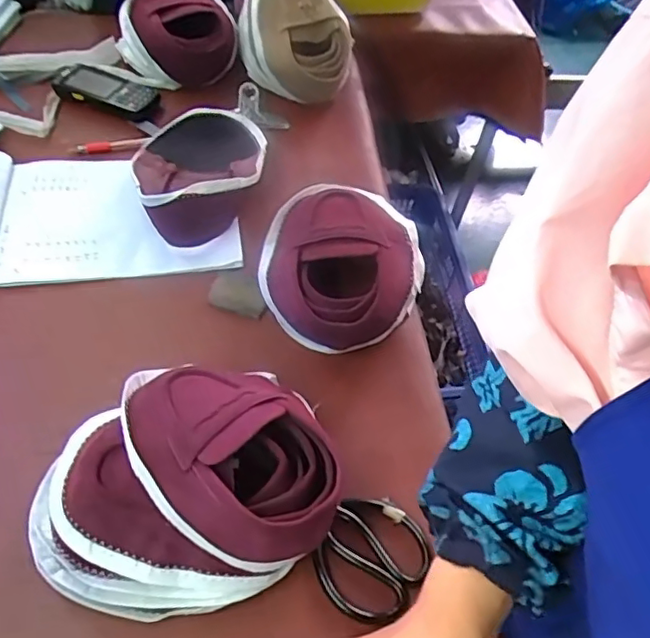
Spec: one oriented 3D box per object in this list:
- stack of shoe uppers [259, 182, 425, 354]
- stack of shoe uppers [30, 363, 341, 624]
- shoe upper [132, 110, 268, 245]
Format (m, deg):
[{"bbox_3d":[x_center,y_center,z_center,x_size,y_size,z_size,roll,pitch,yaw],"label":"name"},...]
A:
[{"bbox_3d":[0.016,-0.066,0.693,0.183,0.090,0.222,-16,58,-18],"label":"stack of shoe uppers"},{"bbox_3d":[-0.126,0.133,0.515,0.256,0.109,0.194,-3,55,-9],"label":"stack of shoe uppers"},{"bbox_3d":[-0.168,-0.201,0.806,0.169,0.077,0.255,-1,40,-5],"label":"shoe upper"}]

